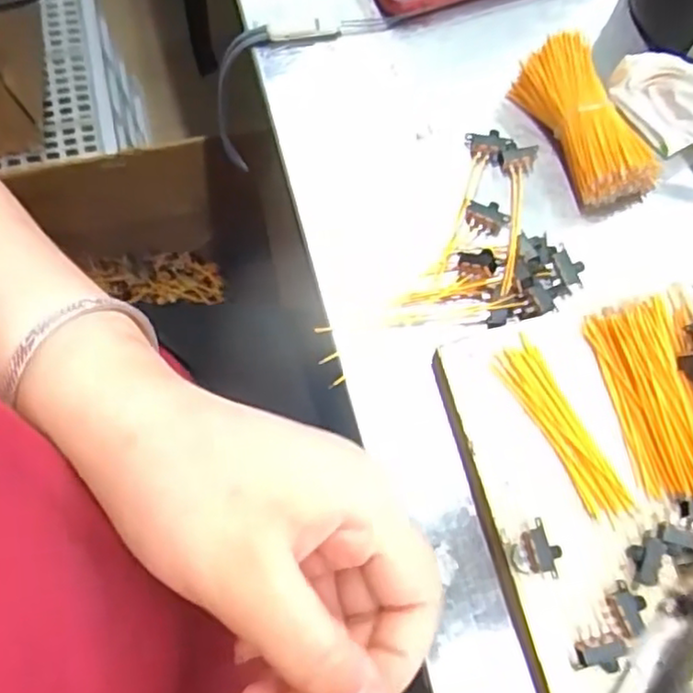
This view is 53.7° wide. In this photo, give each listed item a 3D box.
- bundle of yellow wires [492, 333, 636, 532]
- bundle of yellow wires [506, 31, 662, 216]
[{"bbox_3d":[0.088,0.033,0.276,0.020,0.004,0.077,-28,75,-10],"label":"bundle of yellow wires"},{"bbox_3d":[0.113,-0.104,0.325,0.034,0.030,0.080,-24,75,-9],"label":"bundle of yellow wires"}]

